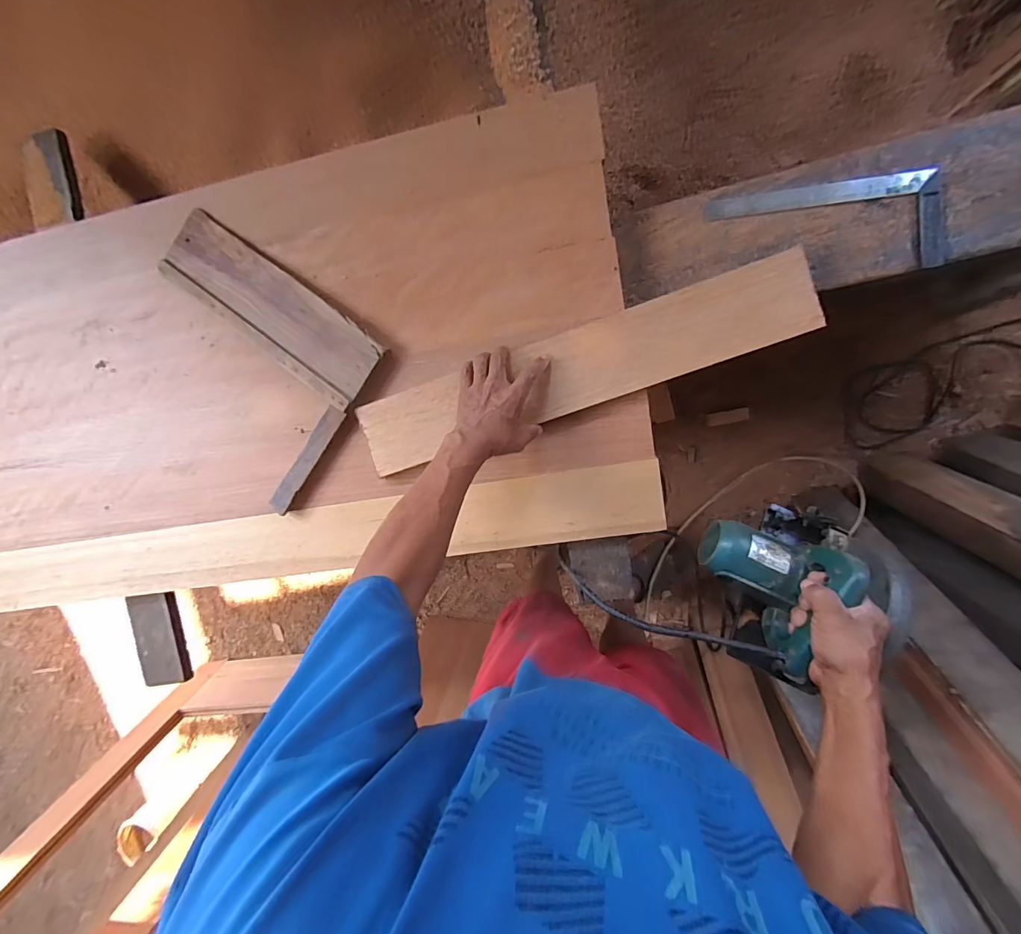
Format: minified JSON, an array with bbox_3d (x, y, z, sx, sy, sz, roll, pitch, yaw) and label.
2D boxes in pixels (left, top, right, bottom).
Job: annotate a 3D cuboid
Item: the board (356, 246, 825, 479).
[{"bbox_3d":[0.087,-0.132,0.626,0.621,0.016,0.110,-18,91,8],"label":"board"}]

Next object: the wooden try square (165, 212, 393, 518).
[{"bbox_3d":[-0.418,-0.172,0.703,0.394,0.032,0.291,37,100,4],"label":"wooden try square"}]

